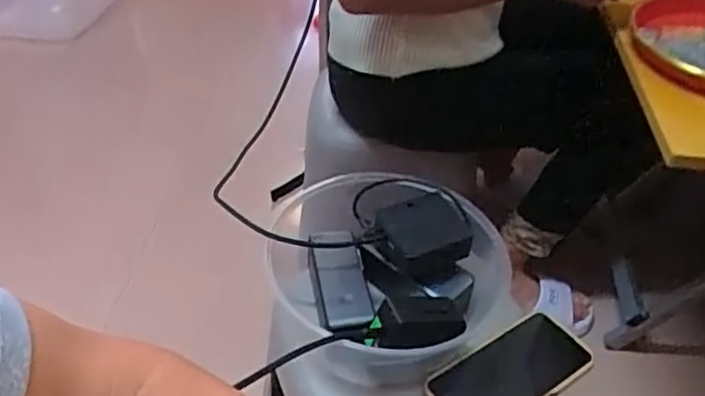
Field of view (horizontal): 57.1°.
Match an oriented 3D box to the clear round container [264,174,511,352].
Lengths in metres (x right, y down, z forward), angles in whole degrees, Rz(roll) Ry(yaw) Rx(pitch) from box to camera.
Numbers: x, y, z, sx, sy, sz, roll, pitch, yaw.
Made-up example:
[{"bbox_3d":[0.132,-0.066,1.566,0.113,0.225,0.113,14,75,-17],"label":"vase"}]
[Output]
[{"bbox_3d":[0.044,0.078,0.660,0.204,0.090,0.212,1,41,-1],"label":"clear round container"}]

